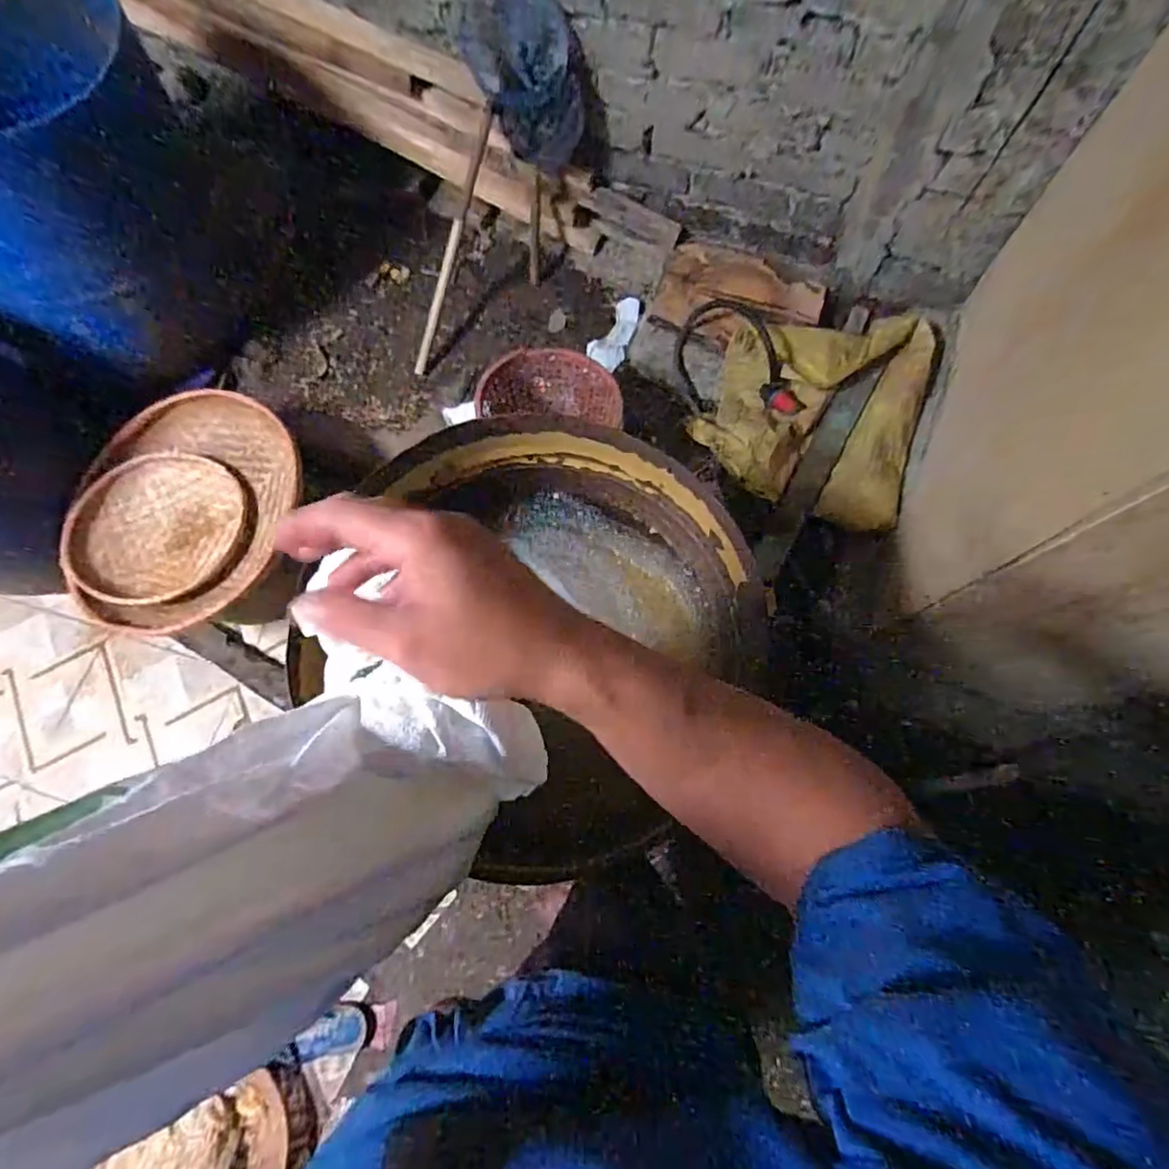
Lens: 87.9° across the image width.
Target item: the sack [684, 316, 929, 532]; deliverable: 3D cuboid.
[{"bbox_3d":[0.531,-0.416,1.398,0.495,0.133,0.517,18,74,7],"label":"sack"}]

